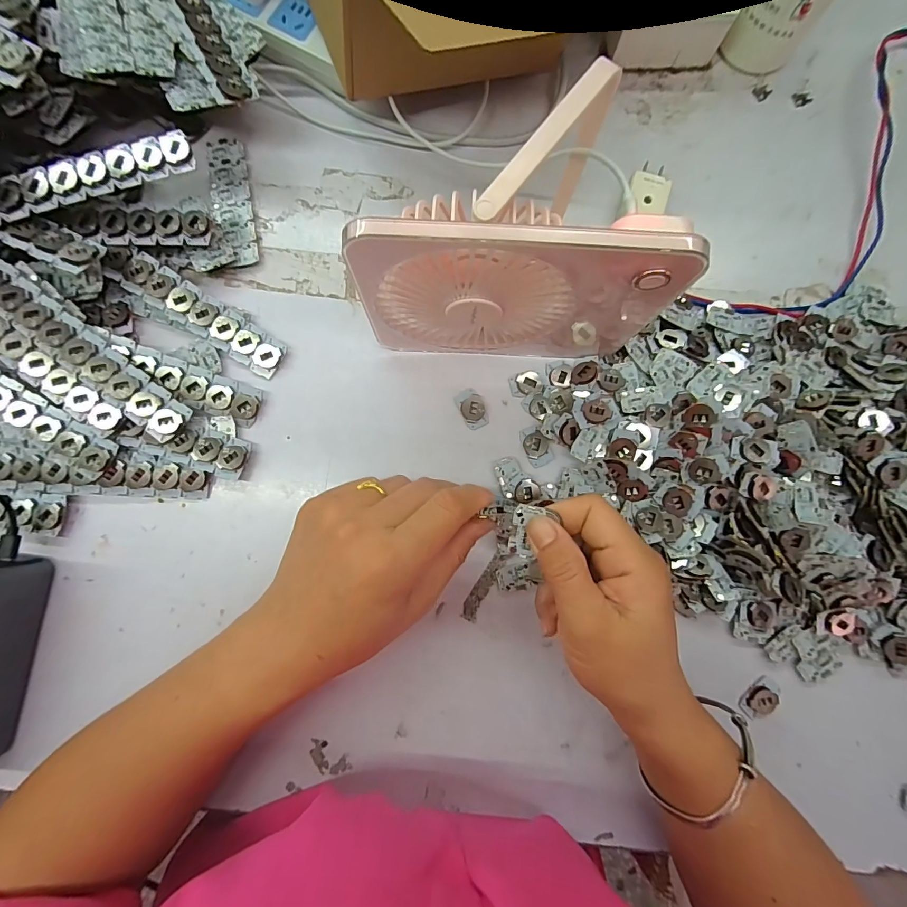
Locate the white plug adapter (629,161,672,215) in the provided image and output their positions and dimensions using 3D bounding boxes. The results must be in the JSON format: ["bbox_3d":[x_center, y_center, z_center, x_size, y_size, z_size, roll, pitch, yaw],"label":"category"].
[{"bbox_3d":[0.153,-0.208,0.319,0.030,0.019,0.049,15,83,0],"label":"white plug adapter"}]

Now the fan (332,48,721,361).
[{"bbox_3d":[0.045,-0.114,0.246,0.196,0.141,0.079,3,83,-1],"label":"fan"}]

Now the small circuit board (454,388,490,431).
[{"bbox_3d":[0.015,-0.034,0.306,0.019,0.005,0.031,-24,85,-4],"label":"small circuit board"}]

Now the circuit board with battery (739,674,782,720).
[{"bbox_3d":[0.216,0.172,0.283,0.019,0.005,0.029,43,84,4],"label":"circuit board with battery"}]

